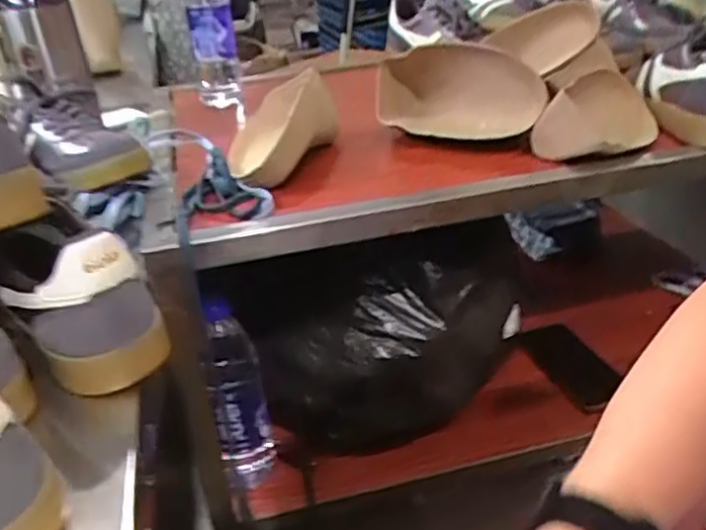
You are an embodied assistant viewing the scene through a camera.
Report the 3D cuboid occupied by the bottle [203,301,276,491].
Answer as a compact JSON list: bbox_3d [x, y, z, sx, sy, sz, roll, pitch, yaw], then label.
[{"bbox_3d":[-0.118,0.138,0.676,0.058,0.215,0.050,-10,30,-13],"label":"bottle"}]

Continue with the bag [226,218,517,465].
[{"bbox_3d":[0.036,0.084,0.743,0.313,0.215,0.126,-10,30,-12],"label":"bag"}]

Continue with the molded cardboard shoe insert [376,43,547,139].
[{"bbox_3d":[0.124,-0.191,0.724,0.228,0.101,0.029,-3,25,-30],"label":"molded cardboard shoe insert"}]

